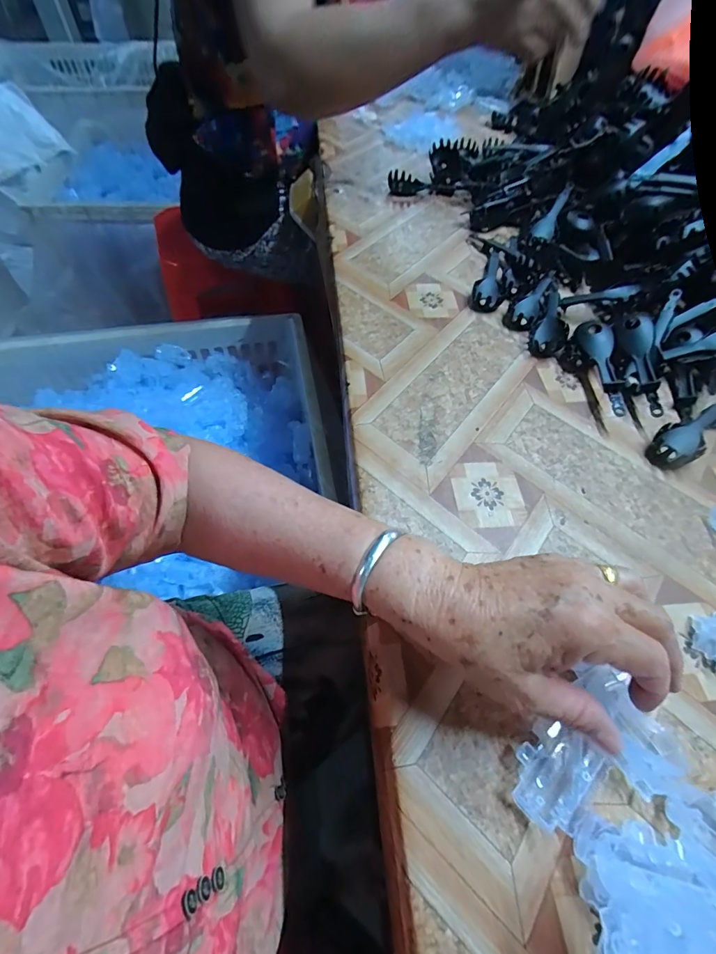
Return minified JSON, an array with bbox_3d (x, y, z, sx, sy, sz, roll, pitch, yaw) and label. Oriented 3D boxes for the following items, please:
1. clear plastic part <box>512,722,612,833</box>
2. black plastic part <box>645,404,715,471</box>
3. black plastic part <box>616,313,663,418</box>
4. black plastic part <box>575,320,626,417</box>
[{"bbox_3d":[0.115,0.171,0.248,0.057,0.014,0.040,-30,65,-19],"label":"clear plastic part"},{"bbox_3d":[0.315,-0.045,0.394,0.123,0.017,0.035,-29,65,-19],"label":"black plastic part"},{"bbox_3d":[0.275,-0.110,0.414,0.034,0.025,0.117,2,72,-2],"label":"black plastic part"},{"bbox_3d":[0.235,-0.106,0.413,0.030,0.023,0.114,4,59,-1],"label":"black plastic part"}]

